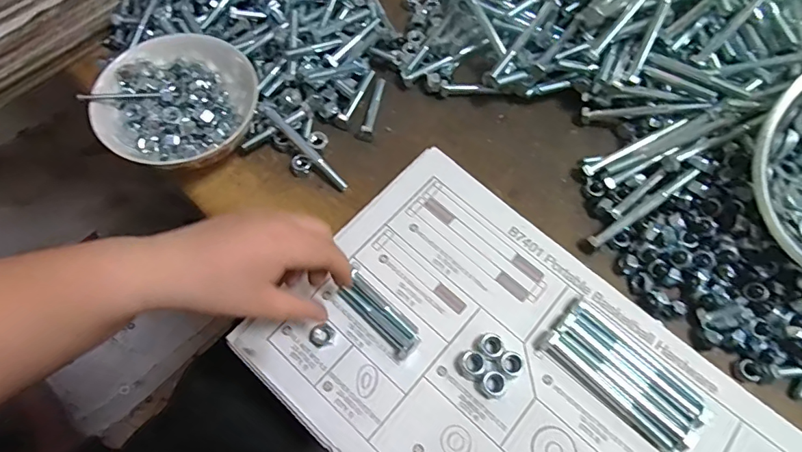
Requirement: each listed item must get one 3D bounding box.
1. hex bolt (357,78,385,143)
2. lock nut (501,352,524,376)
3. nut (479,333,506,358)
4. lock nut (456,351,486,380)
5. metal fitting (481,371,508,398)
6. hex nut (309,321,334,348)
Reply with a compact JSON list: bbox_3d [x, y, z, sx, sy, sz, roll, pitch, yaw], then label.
[{"bbox_3d":[-0.029,-0.118,0.446,0.015,0.015,0.073,9,66,3],"label":"hex bolt"},{"bbox_3d":[0.081,0.100,0.334,0.017,0.008,0.015,16,67,6],"label":"lock nut"},{"bbox_3d":[0.067,0.088,0.338,0.017,0.009,0.017,0,66,-1],"label":"nut"},{"bbox_3d":[0.051,0.099,0.331,0.019,0.011,0.018,0,66,-1],"label":"lock nut"},{"bbox_3d":[0.067,0.112,0.327,0.018,0.009,0.017,0,66,-1],"label":"metal fitting"},{"bbox_3d":[-0.058,0.080,0.336,0.017,0.005,0.015,-22,69,-10],"label":"hex nut"}]

